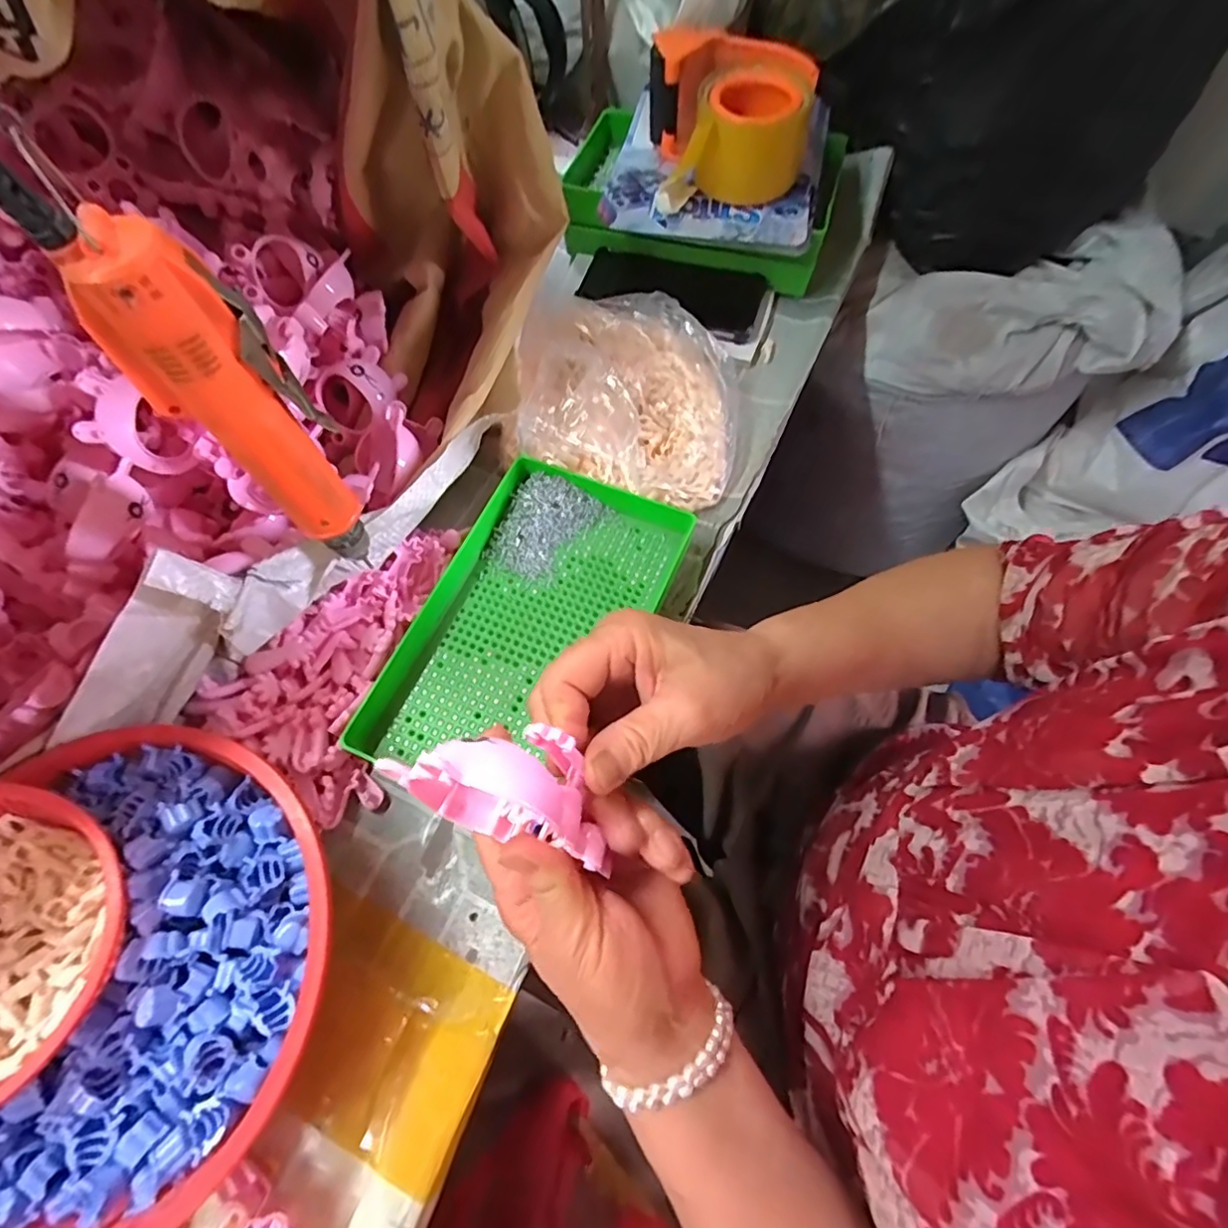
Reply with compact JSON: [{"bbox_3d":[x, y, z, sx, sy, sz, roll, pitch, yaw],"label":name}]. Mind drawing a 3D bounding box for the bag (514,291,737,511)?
[{"bbox_3d":[0.010,-0.175,0.464,0.184,0.064,0.150,21,68,11],"label":"bag"}]

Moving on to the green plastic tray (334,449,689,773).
[{"bbox_3d":[-0.057,0.007,0.406,0.141,0.028,0.232,22,68,11],"label":"green plastic tray"}]

